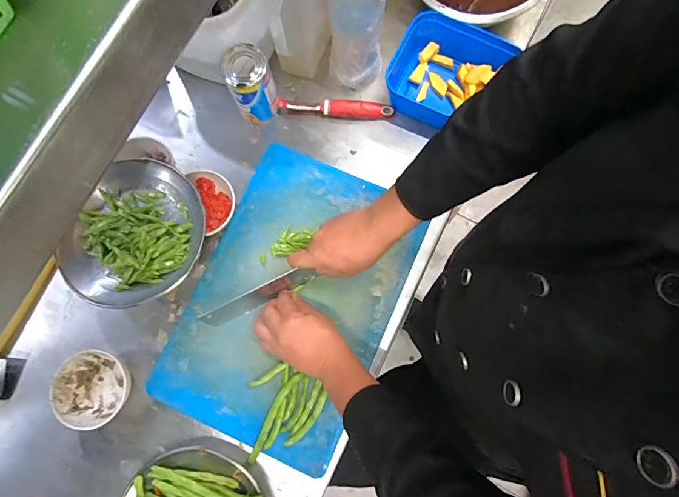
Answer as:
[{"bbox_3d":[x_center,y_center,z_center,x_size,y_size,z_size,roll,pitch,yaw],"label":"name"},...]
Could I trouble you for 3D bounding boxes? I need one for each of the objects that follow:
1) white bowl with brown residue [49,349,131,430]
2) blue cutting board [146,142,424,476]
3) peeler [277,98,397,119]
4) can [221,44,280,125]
[{"bbox_3d":[-0.370,0.209,0.592,0.098,0.045,0.101,0,78,1],"label":"white bowl with brown residue"},{"bbox_3d":[-0.072,0.075,0.607,0.295,0.028,0.437,23,79,6],"label":"blue cutting board"},{"bbox_3d":[-0.007,-0.243,0.679,0.198,0.019,0.025,2,78,1],"label":"peeler"},{"bbox_3d":[-0.141,-0.262,0.636,0.067,0.118,0.066,0,78,1],"label":"can"}]

